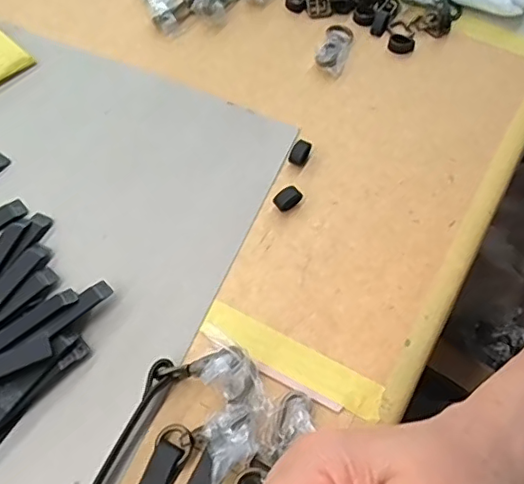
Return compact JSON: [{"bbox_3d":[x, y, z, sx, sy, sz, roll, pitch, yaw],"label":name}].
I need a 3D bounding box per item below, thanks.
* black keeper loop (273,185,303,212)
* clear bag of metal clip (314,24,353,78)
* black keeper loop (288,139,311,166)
[{"bbox_3d":[0.018,-0.031,0.403,0.020,0.012,0.013,-34,68,-19],"label":"black keeper loop"},{"bbox_3d":[0.063,-0.169,0.480,0.025,0.011,0.057,18,62,7],"label":"clear bag of metal clip"},{"bbox_3d":[0.029,-0.068,0.424,0.012,0.009,0.023,23,63,9],"label":"black keeper loop"}]

